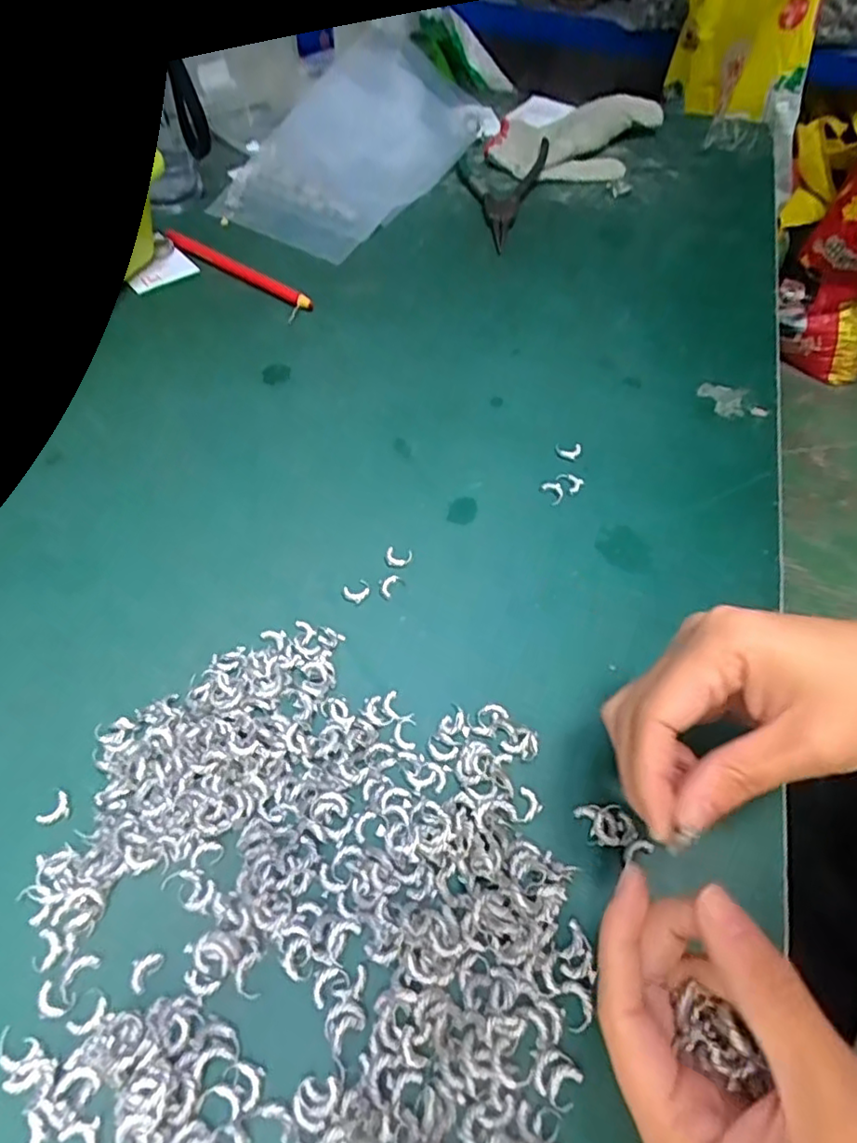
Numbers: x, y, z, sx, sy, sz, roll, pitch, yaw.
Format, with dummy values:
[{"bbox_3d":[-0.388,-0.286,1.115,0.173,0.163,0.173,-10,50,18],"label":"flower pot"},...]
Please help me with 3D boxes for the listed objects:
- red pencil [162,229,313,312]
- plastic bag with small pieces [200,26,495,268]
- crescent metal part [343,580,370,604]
[{"bbox_3d":[-0.155,-0.245,0.502,0.163,0.012,0.013,32,60,19],"label":"red pencil"},{"bbox_3d":[-0.066,-0.426,0.600,0.171,0.058,0.325,24,58,14],"label":"plastic bag with small pieces"},{"bbox_3d":[-0.038,0.009,0.328,0.013,0.004,0.014,1,55,-1],"label":"crescent metal part"}]

